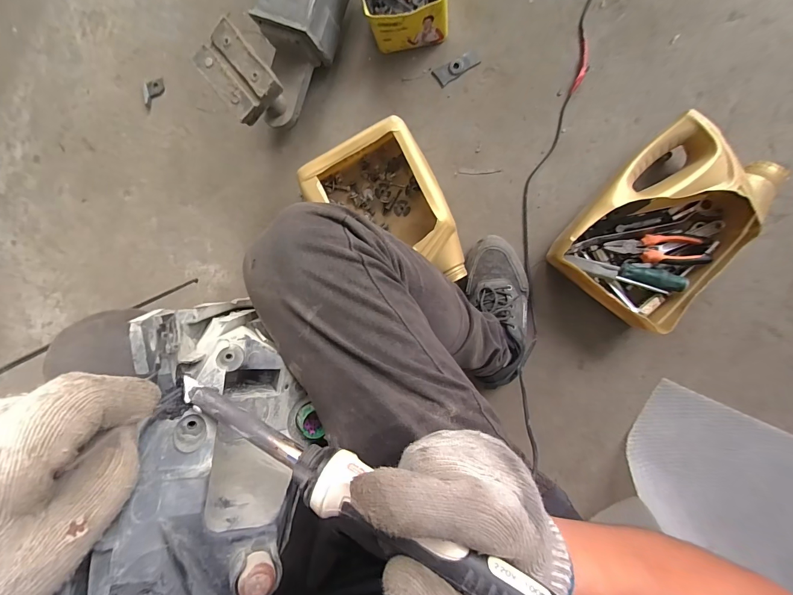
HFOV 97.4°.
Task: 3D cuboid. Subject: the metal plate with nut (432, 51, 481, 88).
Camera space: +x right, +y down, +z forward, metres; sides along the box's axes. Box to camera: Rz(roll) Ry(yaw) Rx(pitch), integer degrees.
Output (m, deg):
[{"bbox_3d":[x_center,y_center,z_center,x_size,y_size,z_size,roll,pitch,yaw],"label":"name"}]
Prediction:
[{"bbox_3d":[0.106,-0.409,0.619,0.078,0.005,0.032,-29,92,11],"label":"metal plate with nut"}]

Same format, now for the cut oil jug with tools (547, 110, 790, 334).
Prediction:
[{"bbox_3d":[0.413,-0.111,0.550,0.215,0.086,0.285,38,101,3],"label":"cut oil jug with tools"}]

